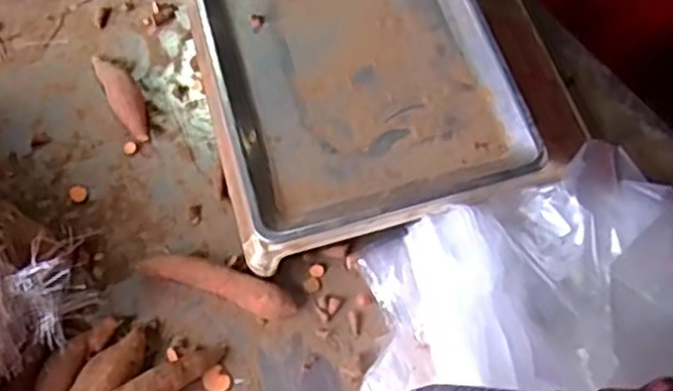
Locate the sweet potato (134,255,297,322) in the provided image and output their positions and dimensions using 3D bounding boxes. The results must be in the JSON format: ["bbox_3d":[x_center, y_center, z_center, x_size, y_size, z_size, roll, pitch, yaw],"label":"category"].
[{"bbox_3d":[-0.106,0.080,0.646,0.145,0.024,0.029,18,66,11],"label":"sweet potato"}]

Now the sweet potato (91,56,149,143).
[{"bbox_3d":[-0.218,-0.105,0.733,0.032,0.029,0.114,-28,66,-11],"label":"sweet potato"}]

